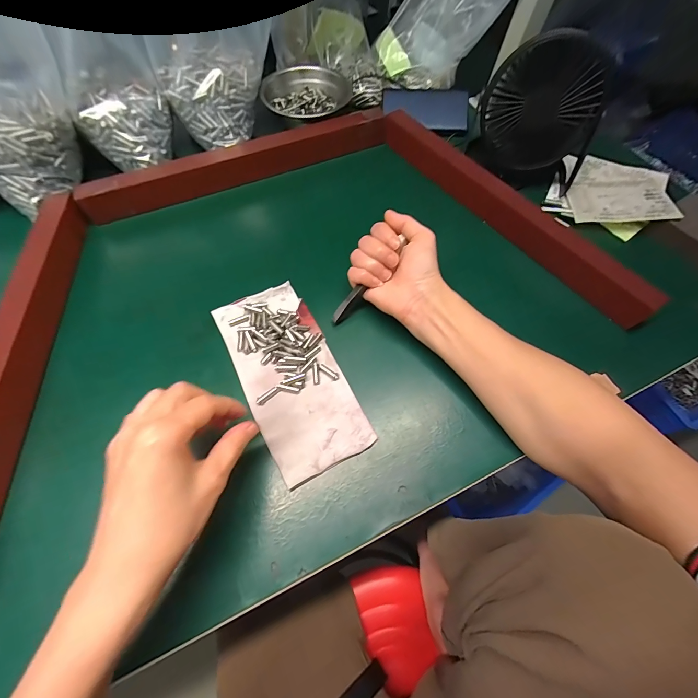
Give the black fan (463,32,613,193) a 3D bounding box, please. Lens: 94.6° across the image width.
[{"bbox_3d":[0.233,-0.280,0.389,0.141,0.135,0.073,30,66,11],"label":"black fan"}]

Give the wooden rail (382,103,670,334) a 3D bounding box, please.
[{"bbox_3d":[0.181,-0.173,0.385,0.031,0.041,0.384,-36,71,-18],"label":"wooden rail"}]

